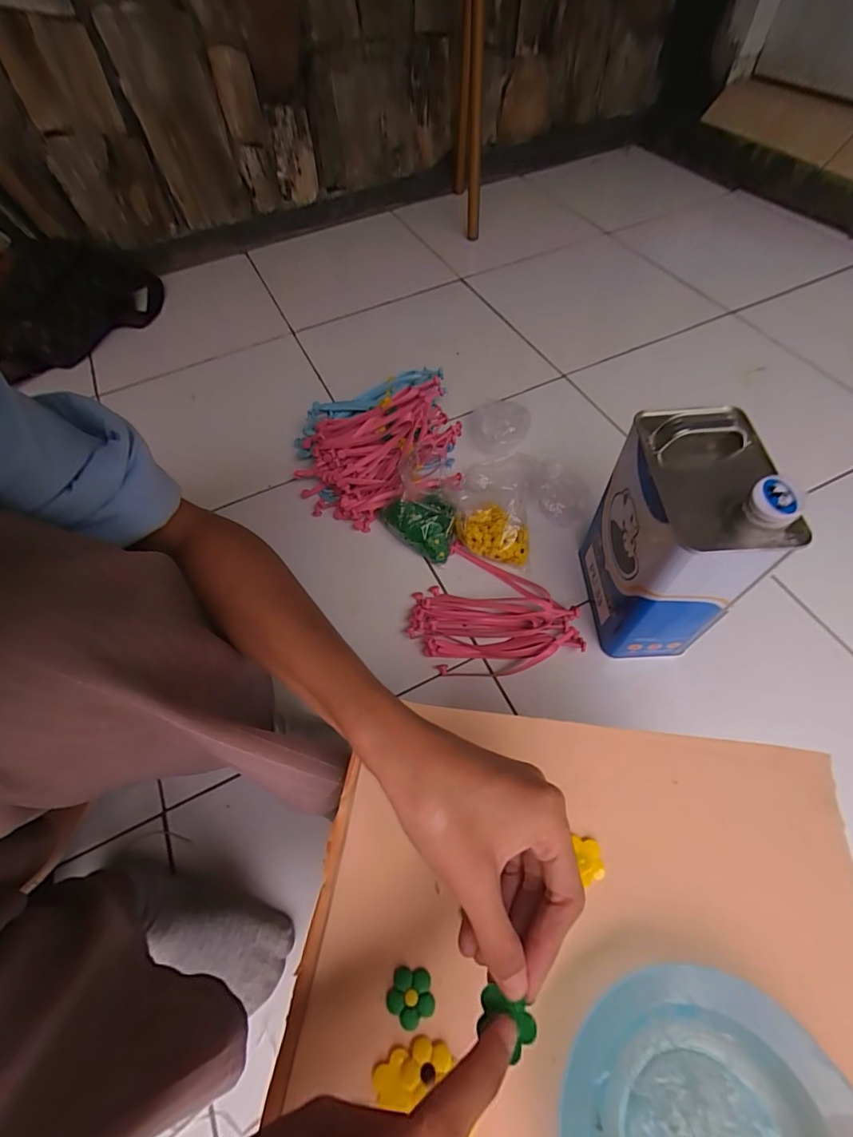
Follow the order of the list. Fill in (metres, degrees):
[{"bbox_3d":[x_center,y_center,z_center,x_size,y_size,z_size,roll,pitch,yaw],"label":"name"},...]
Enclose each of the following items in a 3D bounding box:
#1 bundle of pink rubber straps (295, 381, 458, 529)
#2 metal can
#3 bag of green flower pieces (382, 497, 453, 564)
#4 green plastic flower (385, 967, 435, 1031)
[{"bbox_3d":[-0.072,-0.168,0.697,0.256,0.122,0.179,-9,58,-2],"label":"bundle of pink rubber straps"},{"bbox_3d":[0.259,-0.032,0.496,0.107,0.250,0.170,-2,58,3],"label":"metal can"},{"bbox_3d":[-0.017,-0.062,0.651,0.113,0.074,0.059,18,61,15],"label":"bag of green flower pieces"},{"bbox_3d":[-0.008,0.215,0.232,0.023,0.004,0.023,-2,58,3],"label":"green plastic flower"}]

